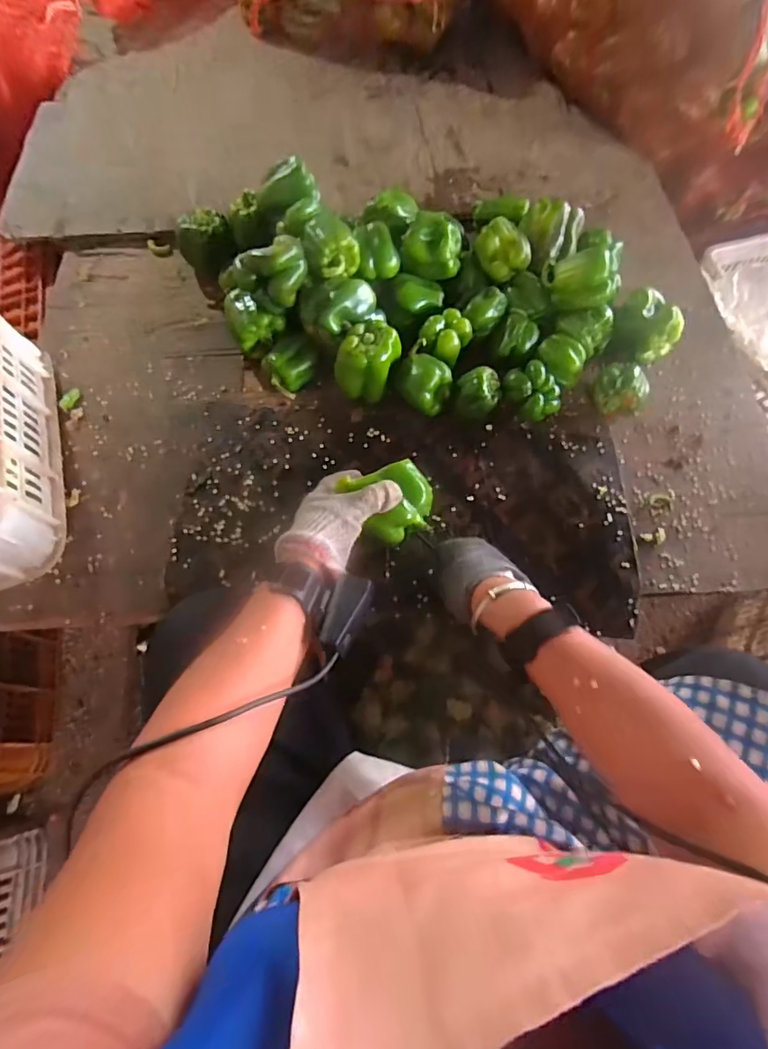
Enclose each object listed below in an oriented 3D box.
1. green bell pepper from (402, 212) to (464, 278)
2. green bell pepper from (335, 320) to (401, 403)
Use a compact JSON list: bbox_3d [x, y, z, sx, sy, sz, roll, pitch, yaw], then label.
[{"bbox_3d":[0.068,-0.383,0.681,0.081,0.061,0.071,15,67,5],"label":"green bell pepper"},{"bbox_3d":[-0.021,-0.212,0.654,0.073,0.063,0.080,13,67,4],"label":"green bell pepper"}]

